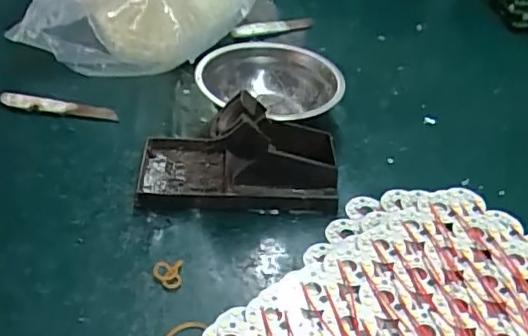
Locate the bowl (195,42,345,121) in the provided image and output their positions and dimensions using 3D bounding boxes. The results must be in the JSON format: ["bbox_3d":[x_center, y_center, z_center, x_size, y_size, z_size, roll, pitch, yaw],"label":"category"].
[{"bbox_3d":[0.004,-0.068,0.523,0.127,0.045,0.127,2,38,-2],"label":"bowl"}]

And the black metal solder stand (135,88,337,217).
[{"bbox_3d":[-0.020,-0.011,0.431,0.149,0.063,0.072,3,38,0],"label":"black metal solder stand"}]

